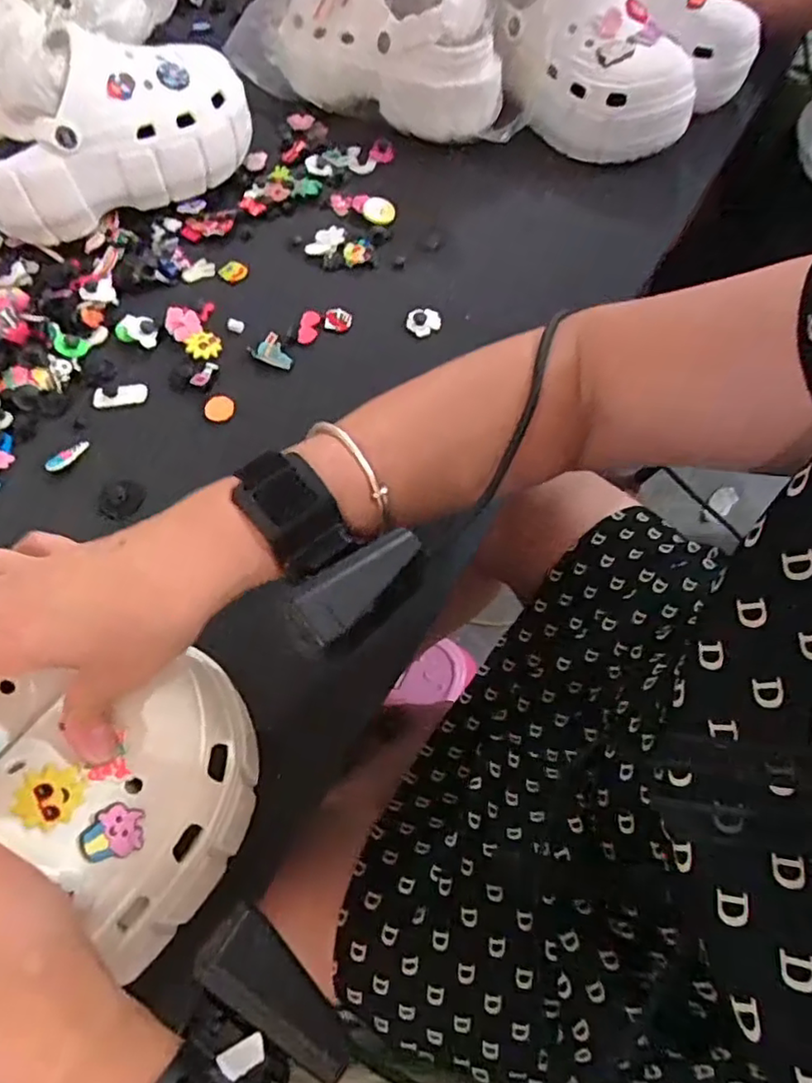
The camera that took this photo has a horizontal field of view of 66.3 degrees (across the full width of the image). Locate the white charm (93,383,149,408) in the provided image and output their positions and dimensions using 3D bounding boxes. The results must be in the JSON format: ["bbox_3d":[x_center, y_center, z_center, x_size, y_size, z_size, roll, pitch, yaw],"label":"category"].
[{"bbox_3d":[-0.226,-0.116,0.491,0.041,0.005,0.019,-14,63,-6],"label":"white charm"}]

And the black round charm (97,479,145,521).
[{"bbox_3d":[-0.208,-0.032,0.452,0.033,0.004,0.030,0,63,1],"label":"black round charm"}]

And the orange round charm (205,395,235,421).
[{"bbox_3d":[-0.145,-0.104,0.483,0.023,0.004,0.021,1,79,-3],"label":"orange round charm"}]

